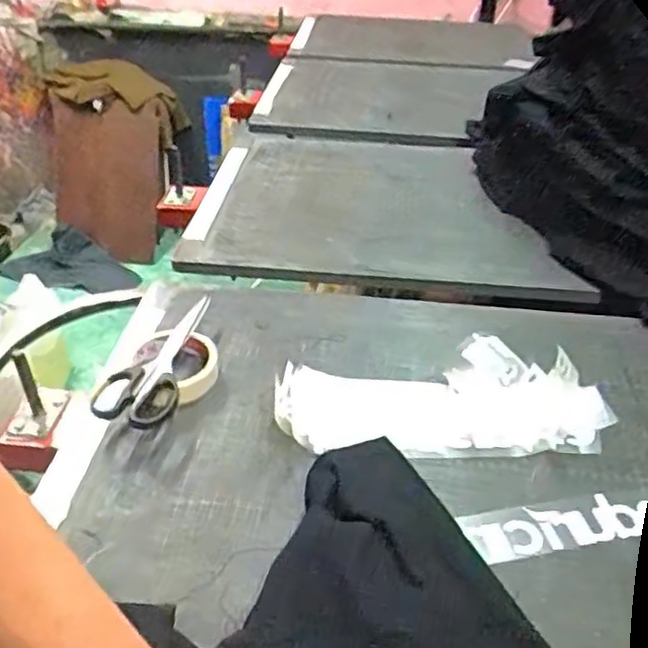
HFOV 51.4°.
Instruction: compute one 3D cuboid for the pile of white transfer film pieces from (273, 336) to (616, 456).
[{"bbox_3d":[0.115,0.064,0.634,0.310,0.055,0.105,2,36,2],"label":"pile of white transfer film pieces"}]

